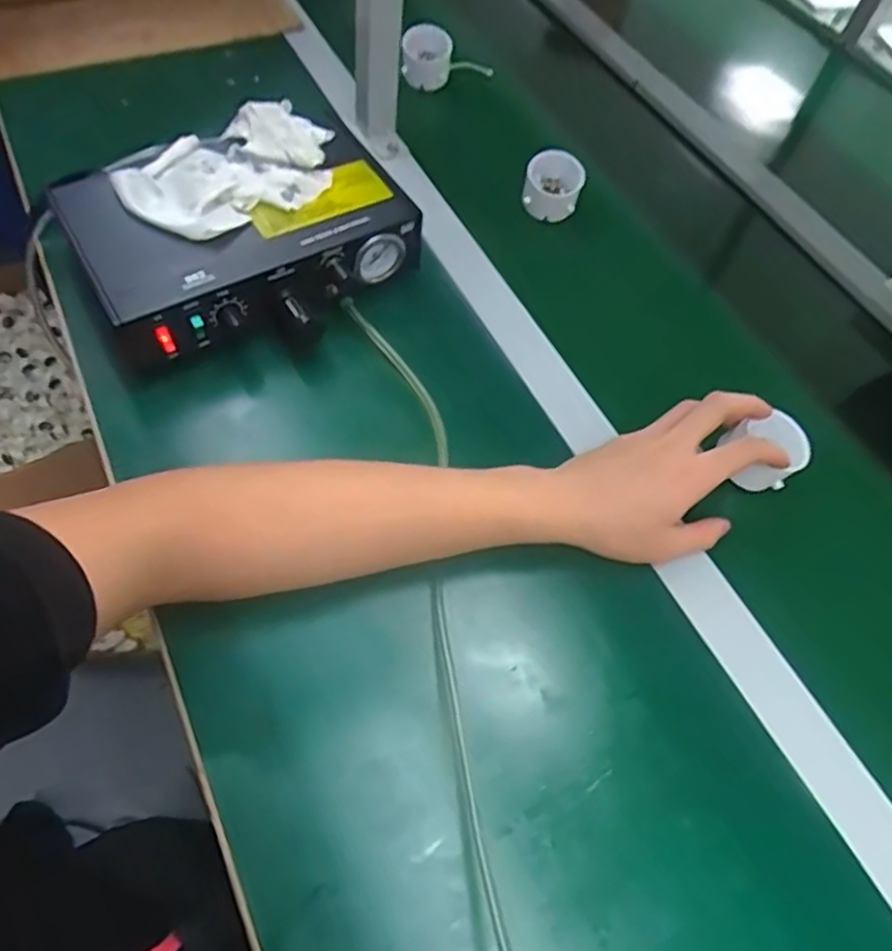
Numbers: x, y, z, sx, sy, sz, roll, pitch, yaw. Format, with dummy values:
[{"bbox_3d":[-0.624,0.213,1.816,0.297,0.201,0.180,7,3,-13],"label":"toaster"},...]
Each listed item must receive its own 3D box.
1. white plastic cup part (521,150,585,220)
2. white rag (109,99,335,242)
[{"bbox_3d":[0.102,-0.273,0.630,0.054,0.043,0.051,15,59,2],"label":"white plastic cup part"},{"bbox_3d":[-0.168,-0.244,0.521,0.112,0.023,0.169,40,63,16],"label":"white rag"}]

